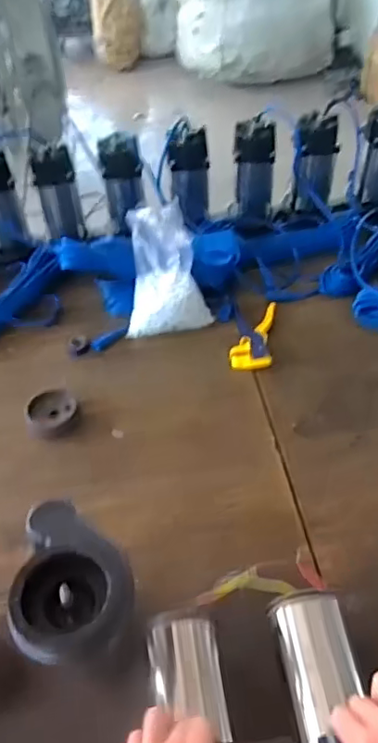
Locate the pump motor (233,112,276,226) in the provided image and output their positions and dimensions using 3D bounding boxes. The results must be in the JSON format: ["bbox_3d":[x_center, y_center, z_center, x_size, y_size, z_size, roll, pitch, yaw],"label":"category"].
[{"bbox_3d":[0.139,-0.441,1.230,0.100,0.217,0.085,3,47,7],"label":"pump motor"}]

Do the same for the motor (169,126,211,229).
[{"bbox_3d":[0.004,-0.419,1.204,0.074,0.190,0.072,3,47,7],"label":"motor"}]

